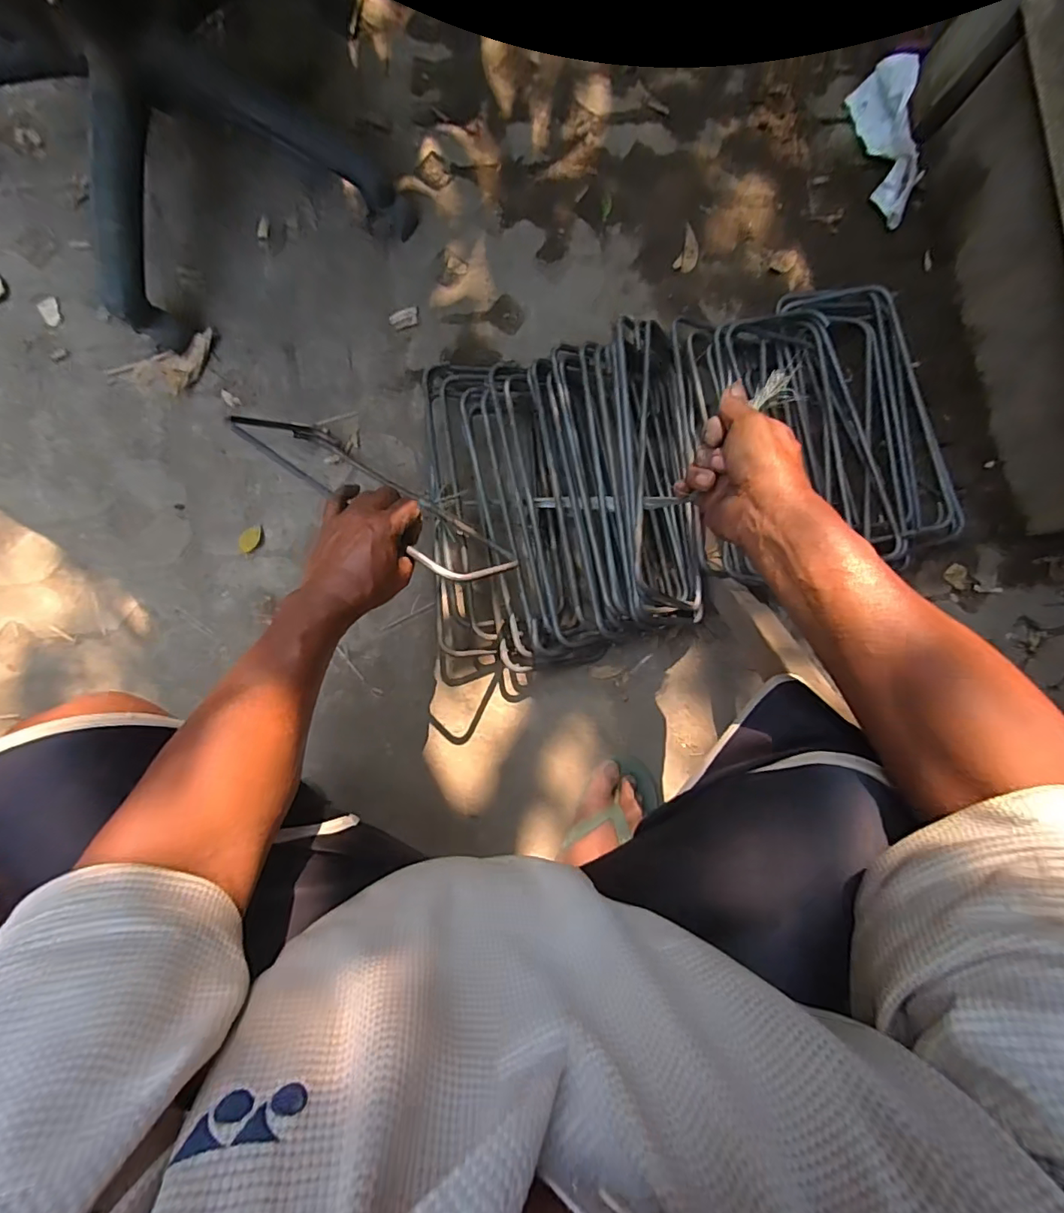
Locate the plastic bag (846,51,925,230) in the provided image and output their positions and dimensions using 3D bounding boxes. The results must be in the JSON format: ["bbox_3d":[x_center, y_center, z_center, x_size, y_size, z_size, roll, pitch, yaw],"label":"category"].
[{"bbox_3d":[0.517,-0.671,0.749,0.045,0.086,0.209,-10,87,-7],"label":"plastic bag"}]

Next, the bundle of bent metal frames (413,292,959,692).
[{"bbox_3d":[0.186,-0.189,0.677,0.677,0.142,0.426,-14,87,-7],"label":"bundle of bent metal frames"}]

